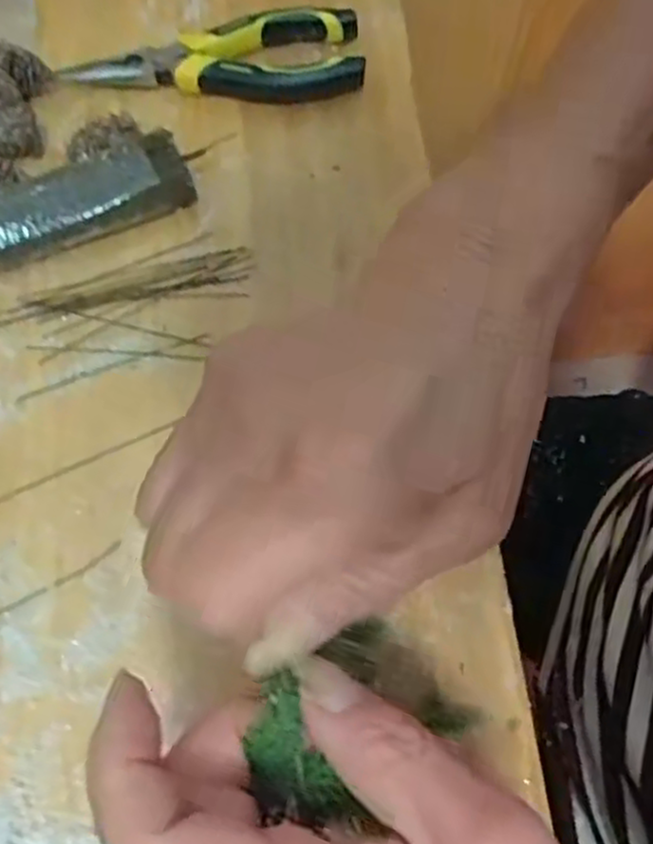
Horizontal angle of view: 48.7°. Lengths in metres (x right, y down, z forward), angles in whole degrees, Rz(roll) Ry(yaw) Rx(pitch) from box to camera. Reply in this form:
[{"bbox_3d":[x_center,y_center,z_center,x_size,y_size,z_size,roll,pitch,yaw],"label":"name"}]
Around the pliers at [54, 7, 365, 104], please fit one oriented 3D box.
[{"bbox_3d":[-0.058,-0.188,0.378,0.151,0.019,0.047,-6,67,-3],"label":"pliers"}]

